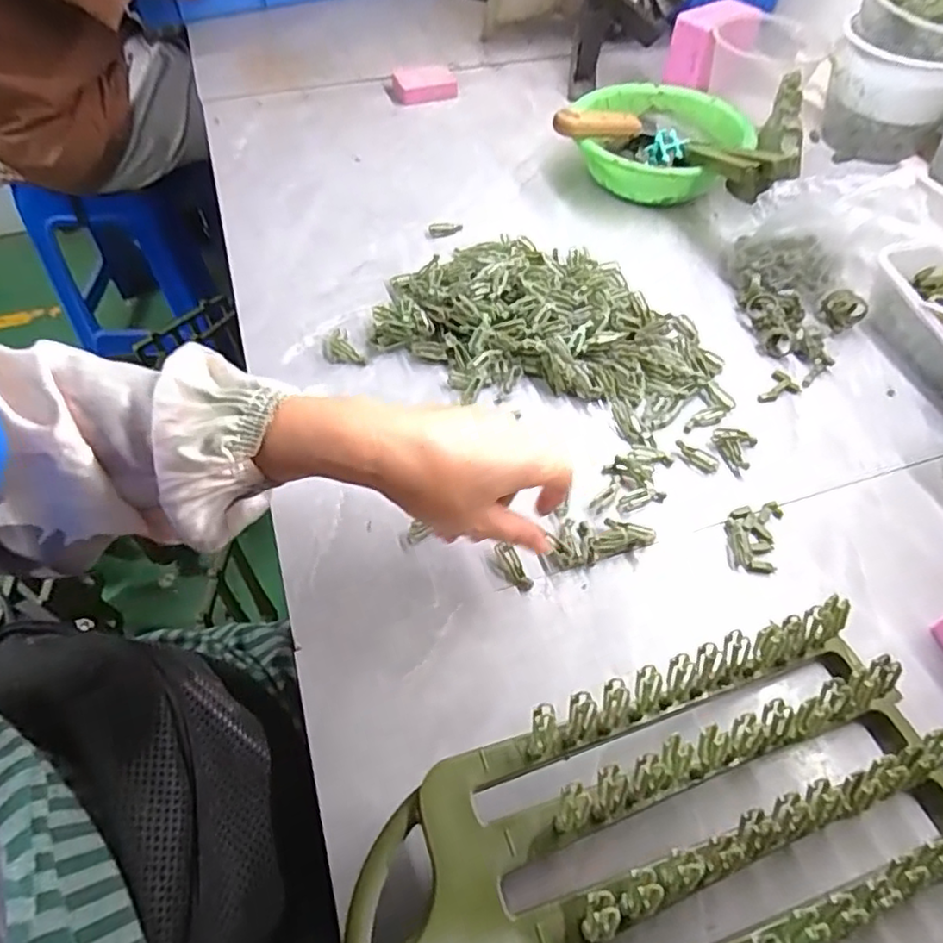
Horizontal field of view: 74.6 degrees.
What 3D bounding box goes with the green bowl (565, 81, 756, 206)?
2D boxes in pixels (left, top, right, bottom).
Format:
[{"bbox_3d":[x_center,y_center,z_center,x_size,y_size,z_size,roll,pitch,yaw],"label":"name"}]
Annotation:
[{"bbox_3d":[0.202,-0.373,0.716,0.176,0.064,0.192,0,54,-1],"label":"green bowl"}]

